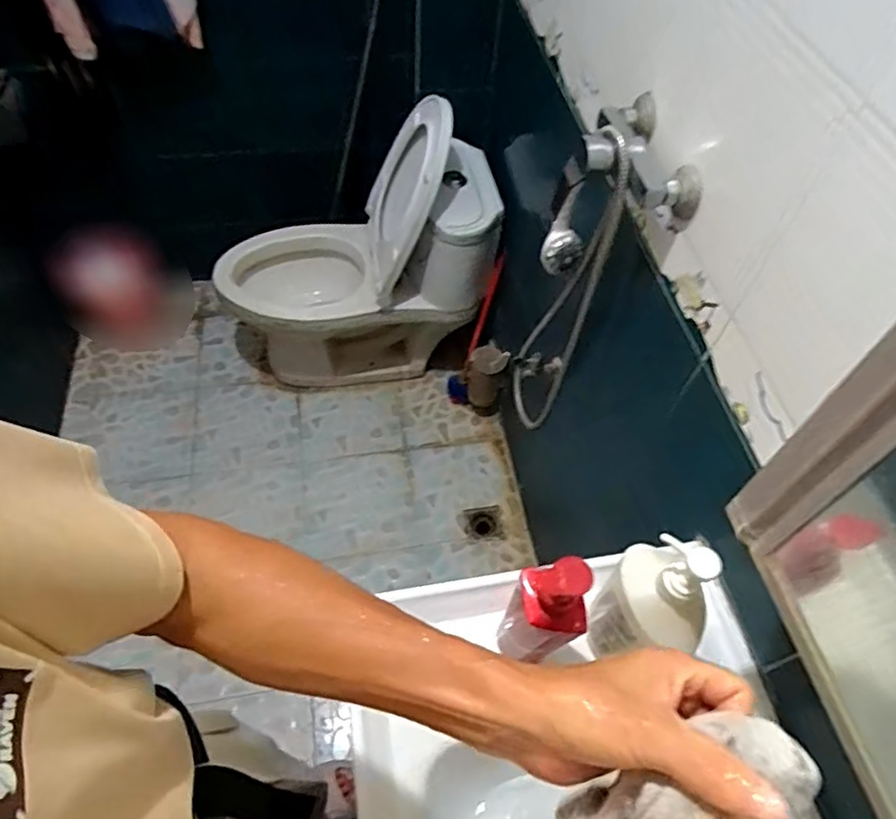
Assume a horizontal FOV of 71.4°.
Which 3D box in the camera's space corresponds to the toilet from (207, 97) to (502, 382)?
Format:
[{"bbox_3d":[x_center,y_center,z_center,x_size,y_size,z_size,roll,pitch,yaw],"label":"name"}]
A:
[{"bbox_3d":[-0.257,-0.410,1.706,0.706,0.827,0.350,-6,56,-7],"label":"toilet"}]

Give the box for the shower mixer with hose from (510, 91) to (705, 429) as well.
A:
[{"bbox_3d":[0.220,-0.177,1.020,0.159,0.589,0.178,8,56,2],"label":"shower mixer with hose"}]

